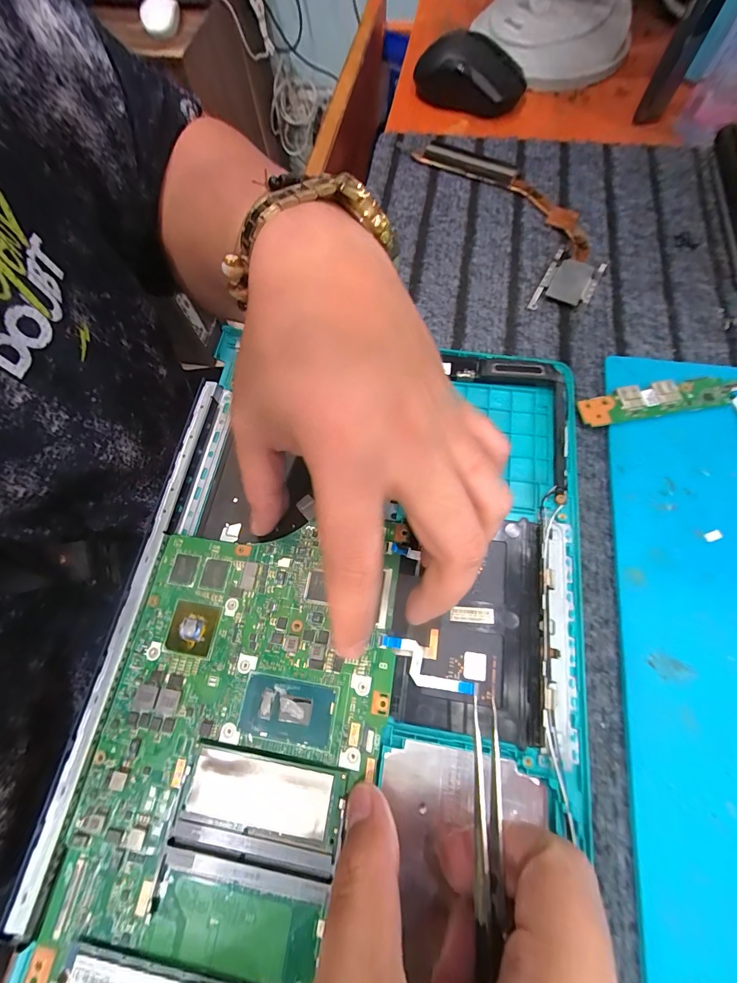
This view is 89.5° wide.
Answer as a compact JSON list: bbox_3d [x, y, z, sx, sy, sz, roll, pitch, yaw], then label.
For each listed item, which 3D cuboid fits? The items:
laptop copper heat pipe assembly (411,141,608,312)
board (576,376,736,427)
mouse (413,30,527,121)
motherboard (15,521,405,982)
[{"bbox_3d":[0.116,-0.220,0.291,0.080,0.011,0.204,-20,71,-6],"label":"laptop copper heat pipe assembly"},{"bbox_3d":[0.185,-0.057,0.225,0.116,0.005,0.021,-10,70,-3],"label":"board"},{"bbox_3d":[0.095,-0.394,0.348,0.101,0.032,0.070,13,71,6],"label":"mouse"},{"bbox_3d":[-0.062,0.123,0.164,0.124,0.007,0.220,9,70,4],"label":"motherboard"}]

